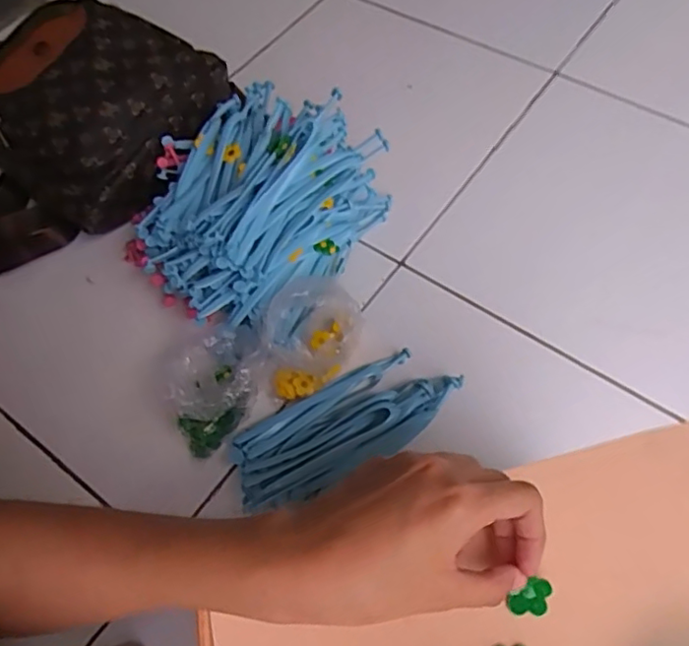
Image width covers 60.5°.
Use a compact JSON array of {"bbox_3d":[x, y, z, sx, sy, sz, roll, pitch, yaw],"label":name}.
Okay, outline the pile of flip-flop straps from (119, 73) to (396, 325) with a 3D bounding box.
[{"bbox_3d":[-0.117,-0.131,0.656,0.246,0.144,0.242,31,67,19],"label":"pile of flip-flop straps"}]

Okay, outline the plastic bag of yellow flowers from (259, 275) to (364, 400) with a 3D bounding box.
[{"bbox_3d":[-0.033,0.007,0.616,0.110,0.072,0.107,-19,61,-7],"label":"plastic bag of yellow flowers"}]

